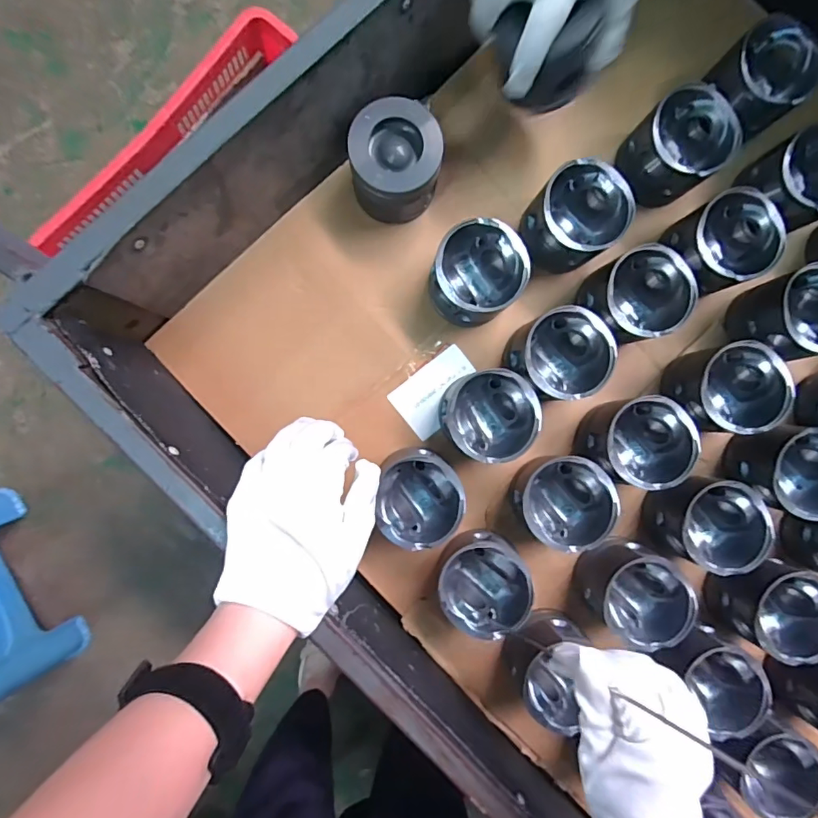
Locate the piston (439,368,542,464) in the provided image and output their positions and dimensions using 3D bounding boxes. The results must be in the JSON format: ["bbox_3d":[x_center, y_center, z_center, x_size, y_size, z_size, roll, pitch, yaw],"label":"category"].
[{"bbox_3d":[0.074,0.006,0.484,0.087,0.074,0.083,0,90,-4],"label":"piston"}]

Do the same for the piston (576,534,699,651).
[{"bbox_3d":[0.217,0.178,0.487,0.086,0.074,0.082,0,90,-4],"label":"piston"}]

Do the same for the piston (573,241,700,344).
[{"bbox_3d":[0.221,-0.110,0.492,0.084,0.069,0.082,0,90,-4],"label":"piston"}]

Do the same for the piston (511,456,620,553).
[{"bbox_3d":[0.146,0.087,0.483,0.082,0.077,0.081,0,90,-4],"label":"piston"}]

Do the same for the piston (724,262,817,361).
[{"bbox_3d":[0.385,-0.094,0.498,0.089,0.072,0.082,0,90,-4],"label":"piston"}]

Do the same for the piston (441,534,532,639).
[{"bbox_3d":[0.070,0.166,0.481,0.083,0.087,0.087,0,90,-4],"label":"piston"}]

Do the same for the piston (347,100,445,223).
[{"bbox_3d":[-0.012,-0.232,0.477,0.086,0.073,0.089,0,90,-4],"label":"piston"}]

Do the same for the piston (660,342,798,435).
[{"bbox_3d":[0.308,-0.020,0.490,0.083,0.074,0.081,0,90,-4],"label":"piston"}]

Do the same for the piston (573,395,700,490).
[{"bbox_3d":[0.221,0.030,0.485,0.085,0.072,0.081,0,90,-4],"label":"piston"}]

